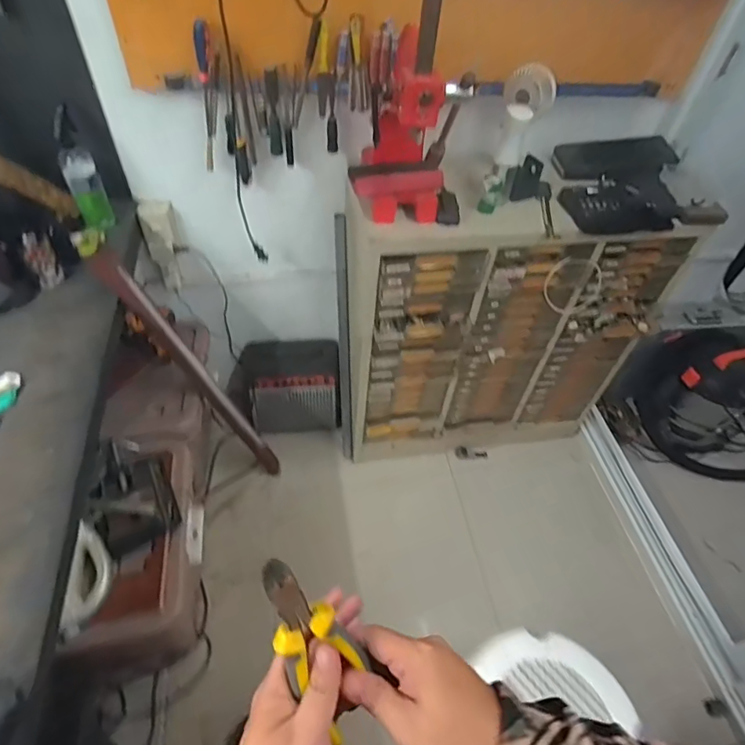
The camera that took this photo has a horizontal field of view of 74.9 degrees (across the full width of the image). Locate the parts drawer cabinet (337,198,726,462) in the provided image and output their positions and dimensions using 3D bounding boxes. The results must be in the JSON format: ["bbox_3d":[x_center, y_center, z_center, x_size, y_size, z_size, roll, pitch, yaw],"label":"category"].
[{"bbox_3d":[0.336,-0.130,1.411,0.838,0.815,0.318,-4,49,-9],"label":"parts drawer cabinet"}]

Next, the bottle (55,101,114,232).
[{"bbox_3d":[-0.624,-0.432,1.041,0.067,0.222,0.096,-20,54,-21],"label":"bottle"}]

